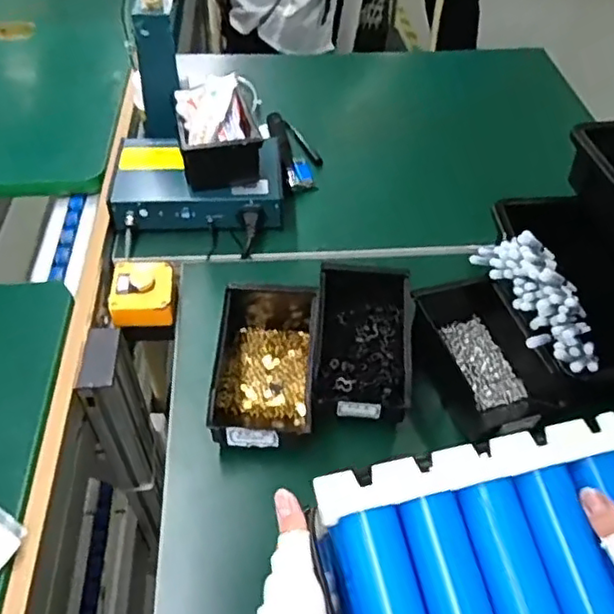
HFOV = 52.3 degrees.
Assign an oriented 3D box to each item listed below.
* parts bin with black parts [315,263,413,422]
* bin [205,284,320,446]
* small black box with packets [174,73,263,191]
[{"bbox_3d":[0.062,0.035,0.692,0.102,0.061,0.180,3,47,2],"label":"parts bin with black parts"},{"bbox_3d":[-0.044,0.055,0.681,0.105,0.074,0.202,3,47,2],"label":"bin"},{"bbox_3d":[-0.122,-0.238,0.857,0.103,0.077,0.157,-8,48,-8],"label":"small black box with packets"}]

